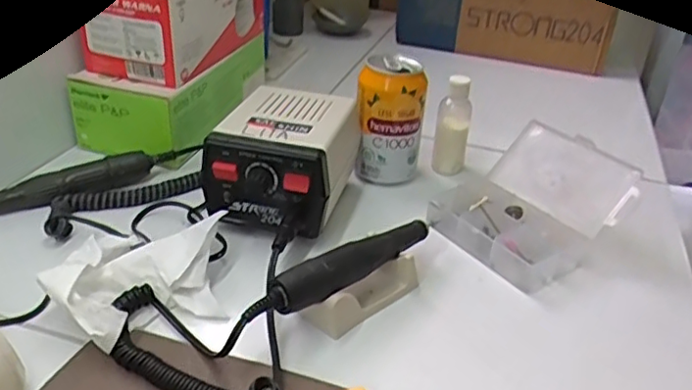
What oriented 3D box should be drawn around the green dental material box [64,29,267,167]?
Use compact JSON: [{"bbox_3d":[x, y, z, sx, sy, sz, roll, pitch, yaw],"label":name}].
[{"bbox_3d":[-0.181,-0.118,0.678,0.119,0.073,0.213,12,32,12],"label":"green dental material box"}]

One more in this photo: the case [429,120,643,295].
[{"bbox_3d":[0.157,0.002,0.531,0.134,0.081,0.131,-22,40,-36],"label":"case"}]

